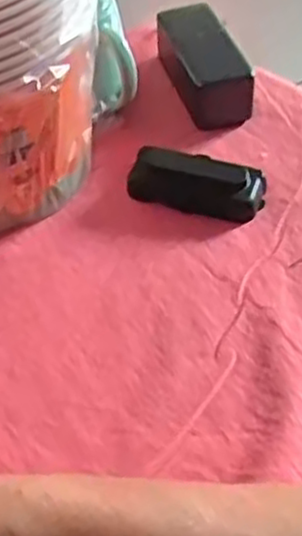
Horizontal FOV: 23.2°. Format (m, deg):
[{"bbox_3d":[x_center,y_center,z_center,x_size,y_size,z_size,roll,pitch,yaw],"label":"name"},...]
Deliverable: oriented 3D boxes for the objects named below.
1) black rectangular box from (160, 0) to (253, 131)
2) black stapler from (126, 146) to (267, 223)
[{"bbox_3d":[0.046,-0.187,0.666,0.053,0.056,0.130,-15,50,-12],"label":"black rectangular box"},{"bbox_3d":[0.037,-0.068,0.587,0.106,0.019,0.046,14,51,12],"label":"black stapler"}]

